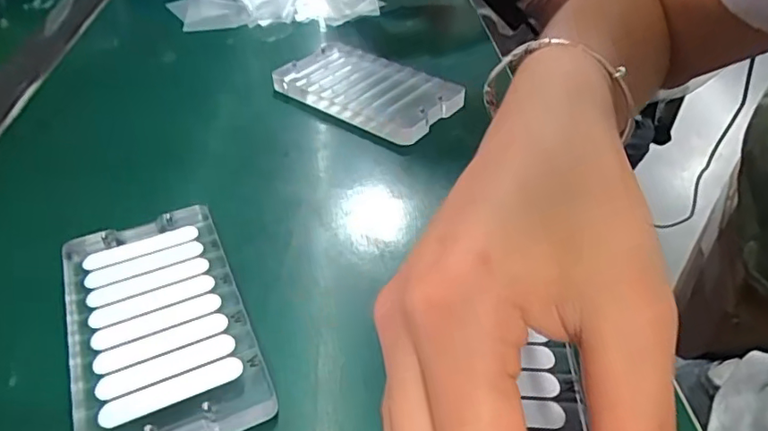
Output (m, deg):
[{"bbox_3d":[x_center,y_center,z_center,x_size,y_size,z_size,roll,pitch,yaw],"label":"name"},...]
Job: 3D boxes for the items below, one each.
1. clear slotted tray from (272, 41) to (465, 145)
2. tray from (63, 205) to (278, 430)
[{"bbox_3d":[-0.010,-0.089,0.379,0.117,0.015,0.068,29,49,30],"label":"clear slotted tray"},{"bbox_3d":[-0.097,0.044,0.235,0.068,0.014,0.121,-19,45,-18],"label":"tray"}]

